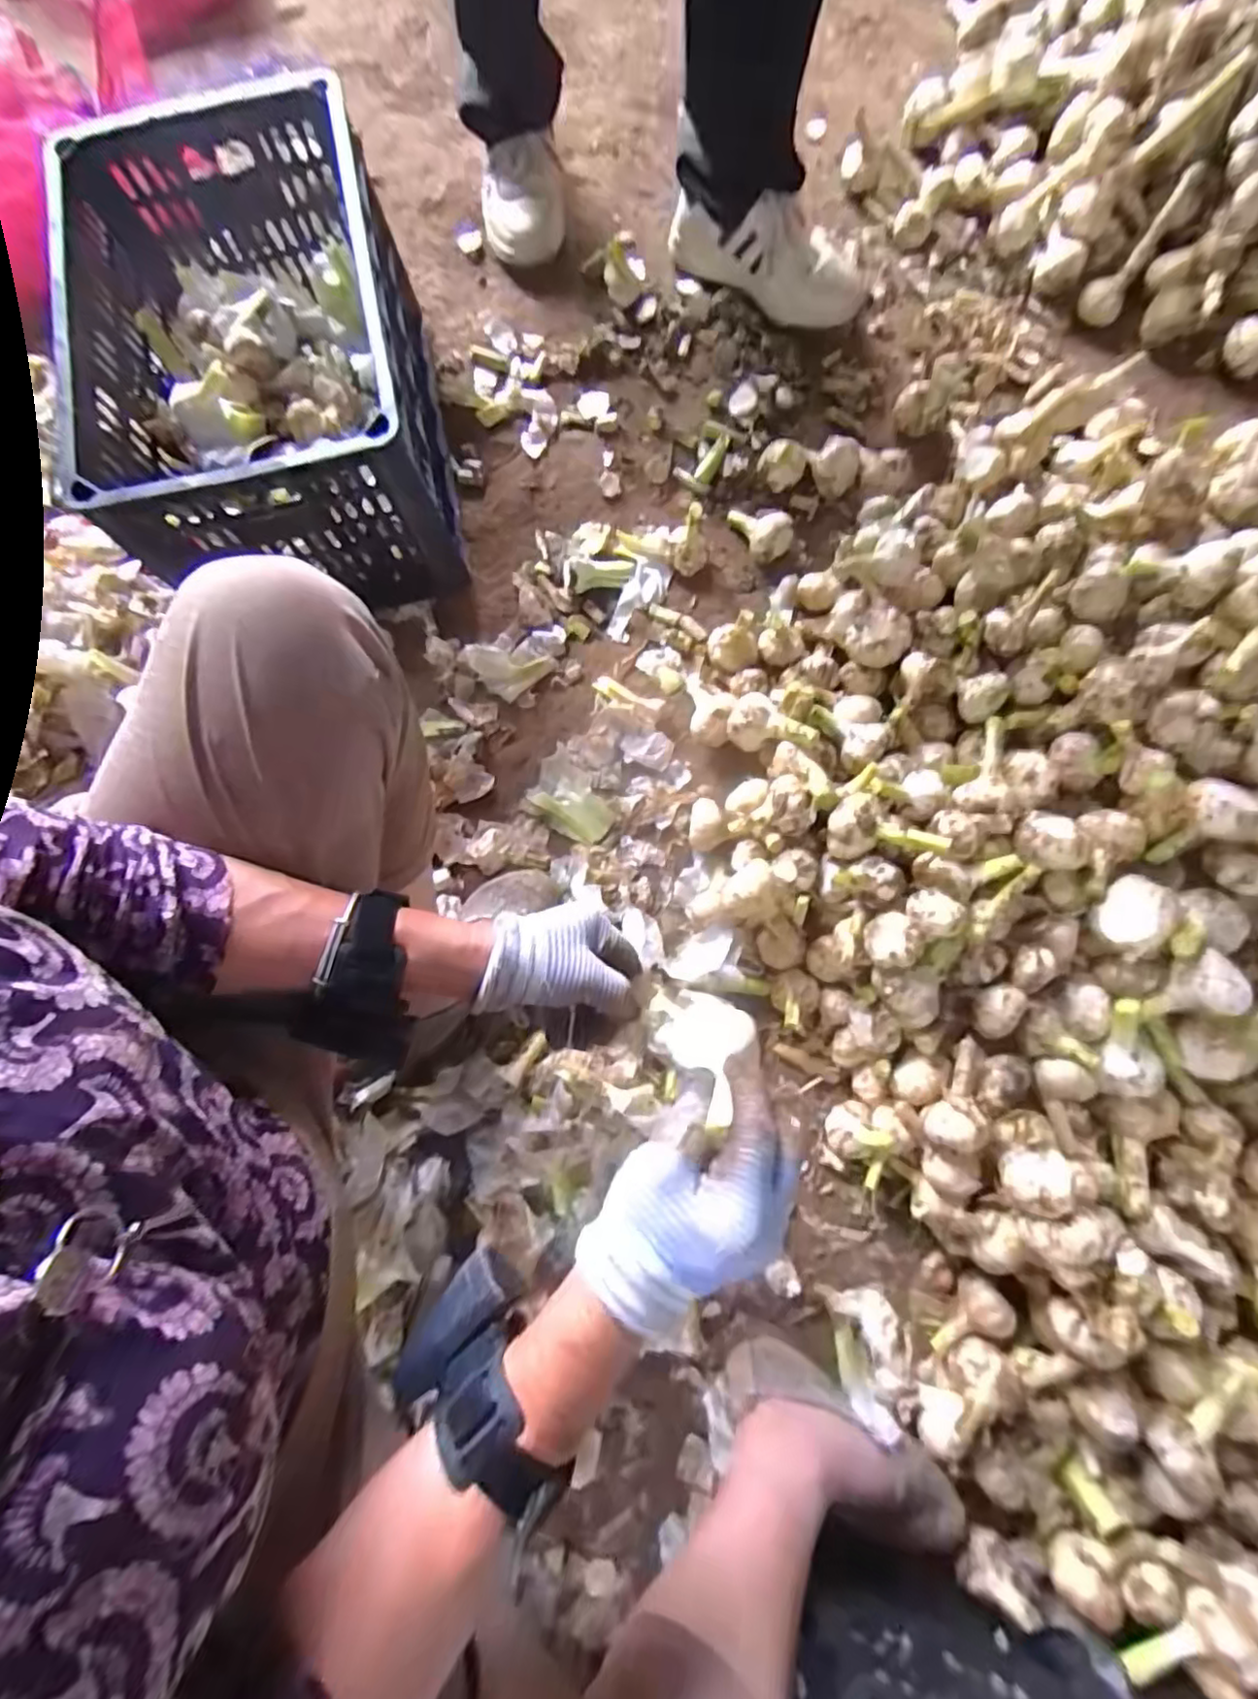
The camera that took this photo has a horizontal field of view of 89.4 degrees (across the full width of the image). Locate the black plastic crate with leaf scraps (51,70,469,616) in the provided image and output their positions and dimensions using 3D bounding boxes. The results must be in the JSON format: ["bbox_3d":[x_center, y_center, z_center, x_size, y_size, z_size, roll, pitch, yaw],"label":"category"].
[{"bbox_3d":[-0.379,-0.501,0.687,0.297,0.227,0.442,-11,77,-1],"label":"black plastic crate with leaf scraps"}]

